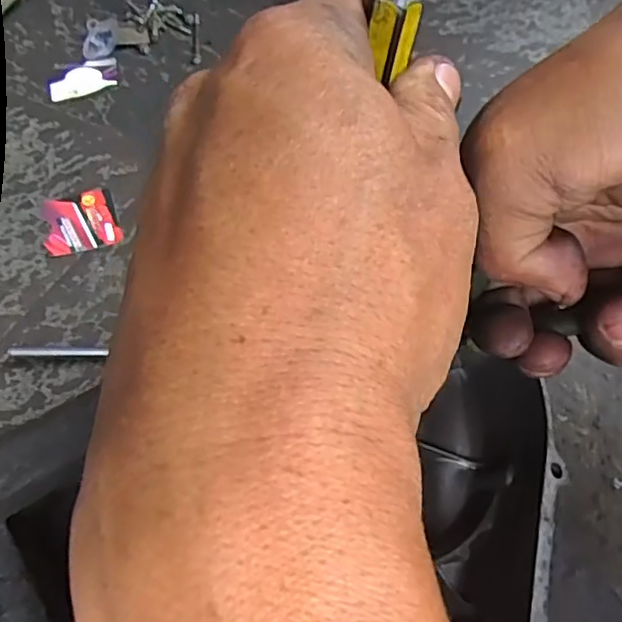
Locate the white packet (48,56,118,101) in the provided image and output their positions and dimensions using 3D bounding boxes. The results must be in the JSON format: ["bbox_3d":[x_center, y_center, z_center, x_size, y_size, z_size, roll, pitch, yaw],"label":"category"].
[{"bbox_3d":[-0.239,-0.247,0.650,0.074,0.011,0.048,-21,58,-14],"label":"white packet"}]

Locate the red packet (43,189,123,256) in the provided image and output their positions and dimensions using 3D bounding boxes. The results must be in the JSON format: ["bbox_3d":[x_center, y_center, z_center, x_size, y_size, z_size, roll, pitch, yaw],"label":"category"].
[{"bbox_3d":[-0.203,-0.080,0.543,0.062,0.004,0.067,-13,57,-9],"label":"red packet"}]

